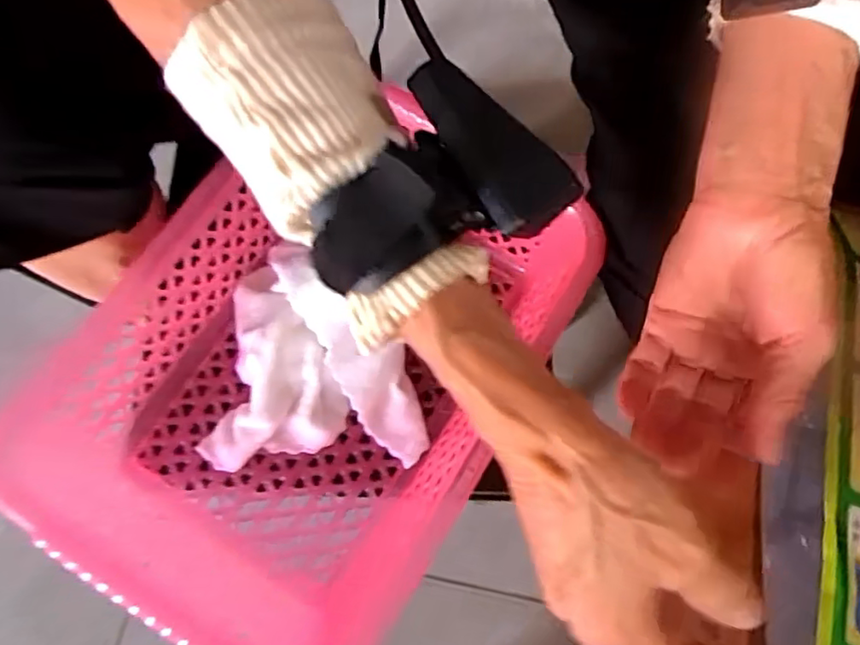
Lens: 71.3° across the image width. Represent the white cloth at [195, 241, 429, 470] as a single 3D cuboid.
[{"bbox_3d":[-0.071,0.016,0.368,0.127,0.050,0.131,-1,72,-2],"label":"white cloth"}]

